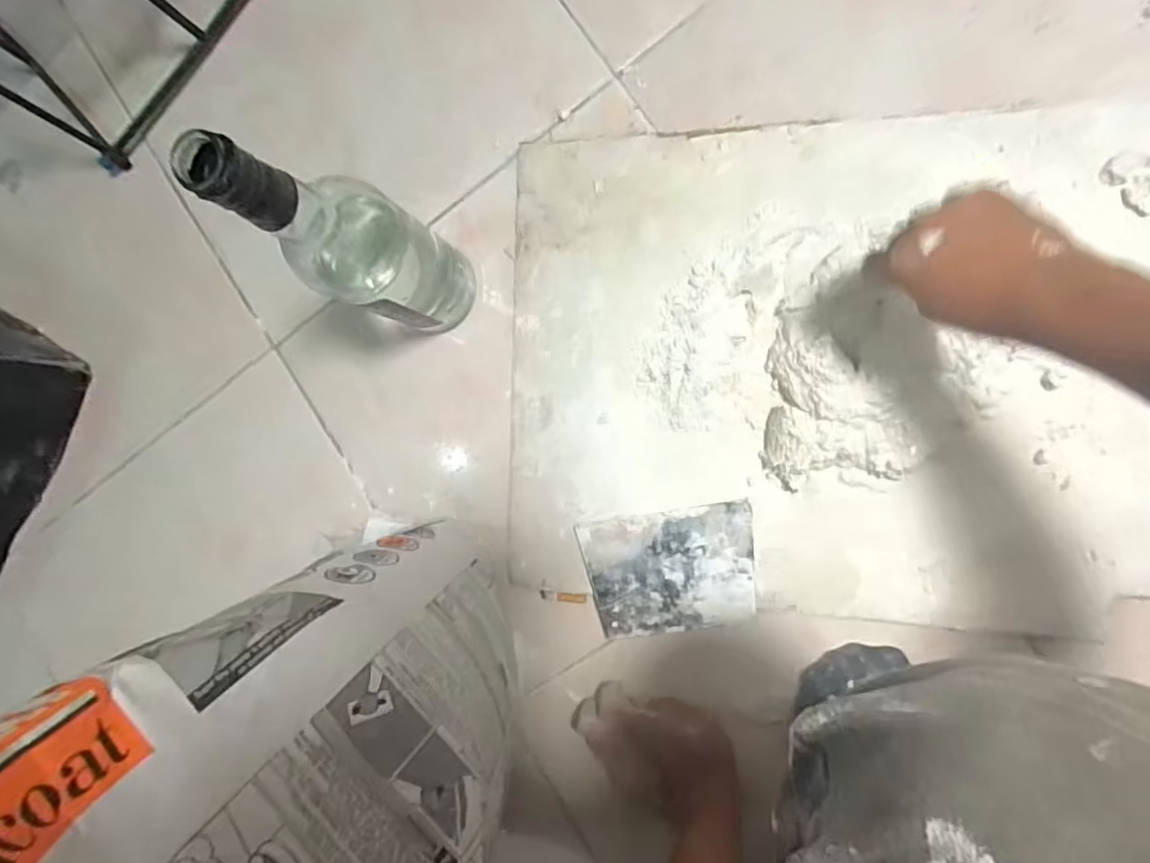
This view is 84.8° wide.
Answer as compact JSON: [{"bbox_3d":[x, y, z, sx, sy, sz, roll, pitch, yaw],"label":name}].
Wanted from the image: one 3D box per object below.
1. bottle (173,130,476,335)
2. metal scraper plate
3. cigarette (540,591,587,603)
[{"bbox_3d":[-0.144,-0.127,0.429,0.069,0.278,0.074,0,90,9],"label":"bottle"},{"bbox_3d":[0.080,0.116,0.522,0.138,0.004,0.098,-10,87,11],"label":"metal scraper plate"},{"bbox_3d":[-0.010,0.145,0.550,0.040,0.004,0.009,5,91,9],"label":"cigarette"}]

